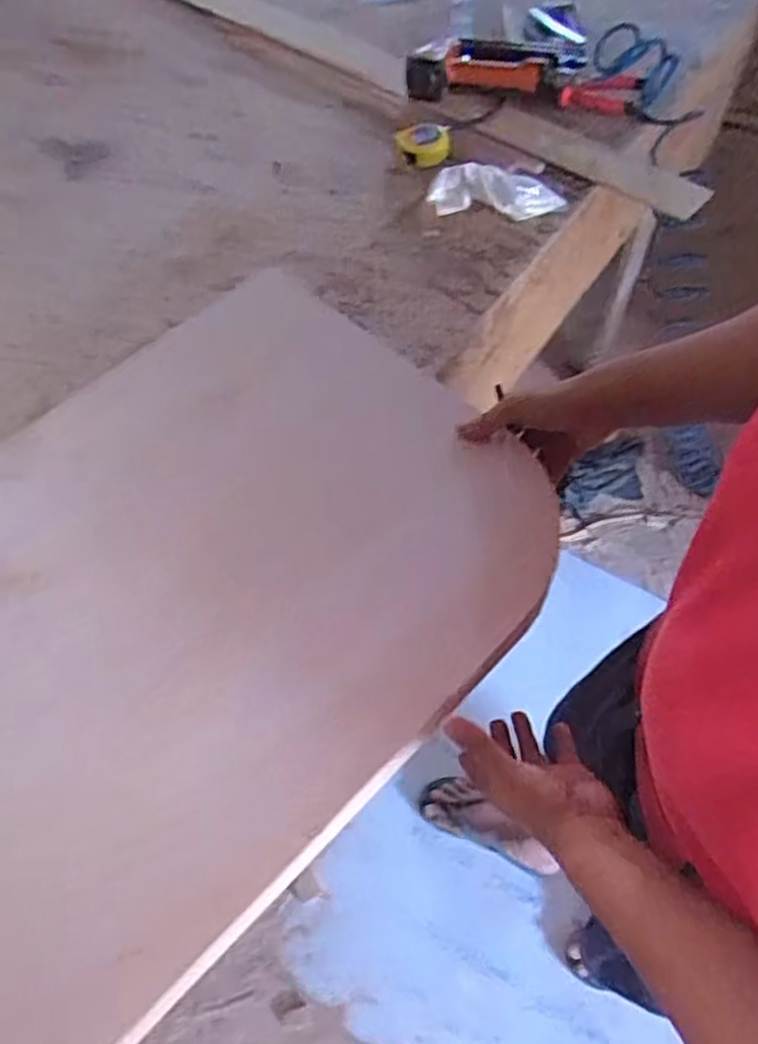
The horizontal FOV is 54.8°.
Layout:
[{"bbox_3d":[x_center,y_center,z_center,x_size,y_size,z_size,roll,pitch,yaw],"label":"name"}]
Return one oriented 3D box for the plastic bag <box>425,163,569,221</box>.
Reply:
[{"bbox_3d":[0.158,-0.445,0.983,0.178,0.050,0.069,-3,60,1],"label":"plastic bag"}]

